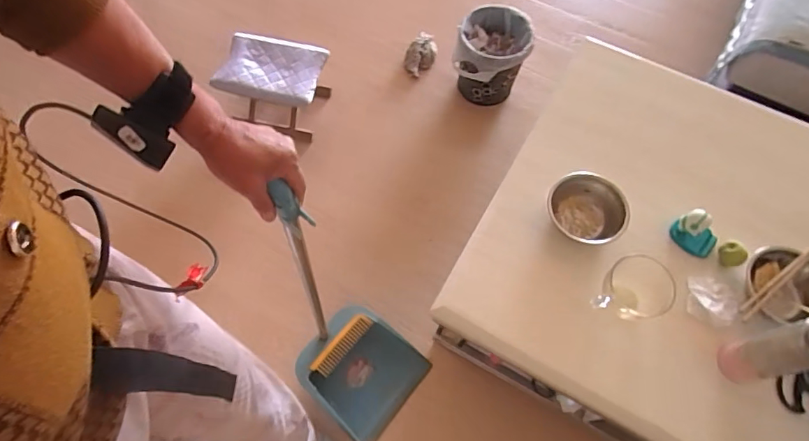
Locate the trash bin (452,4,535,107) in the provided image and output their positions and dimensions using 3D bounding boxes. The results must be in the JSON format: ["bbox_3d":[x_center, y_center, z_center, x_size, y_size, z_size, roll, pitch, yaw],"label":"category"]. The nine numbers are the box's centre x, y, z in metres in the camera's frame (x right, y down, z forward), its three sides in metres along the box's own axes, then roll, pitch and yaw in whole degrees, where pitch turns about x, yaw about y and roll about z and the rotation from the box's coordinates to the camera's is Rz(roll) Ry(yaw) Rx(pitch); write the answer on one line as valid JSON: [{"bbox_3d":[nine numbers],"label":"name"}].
[{"bbox_3d":[0.283,-0.526,1.562,0.227,0.236,0.234,12,64,6],"label":"trash bin"}]

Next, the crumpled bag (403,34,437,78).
[{"bbox_3d":[0.057,-0.588,1.688,0.113,0.076,0.150,3,63,1],"label":"crumpled bag"}]

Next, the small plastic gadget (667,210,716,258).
[{"bbox_3d":[0.548,0.023,0.886,0.082,0.070,0.051,40,70,18],"label":"small plastic gadget"}]

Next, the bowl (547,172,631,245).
[{"bbox_3d":[0.348,-0.017,0.917,0.134,0.062,0.152,-38,68,-17],"label":"bowl"}]

